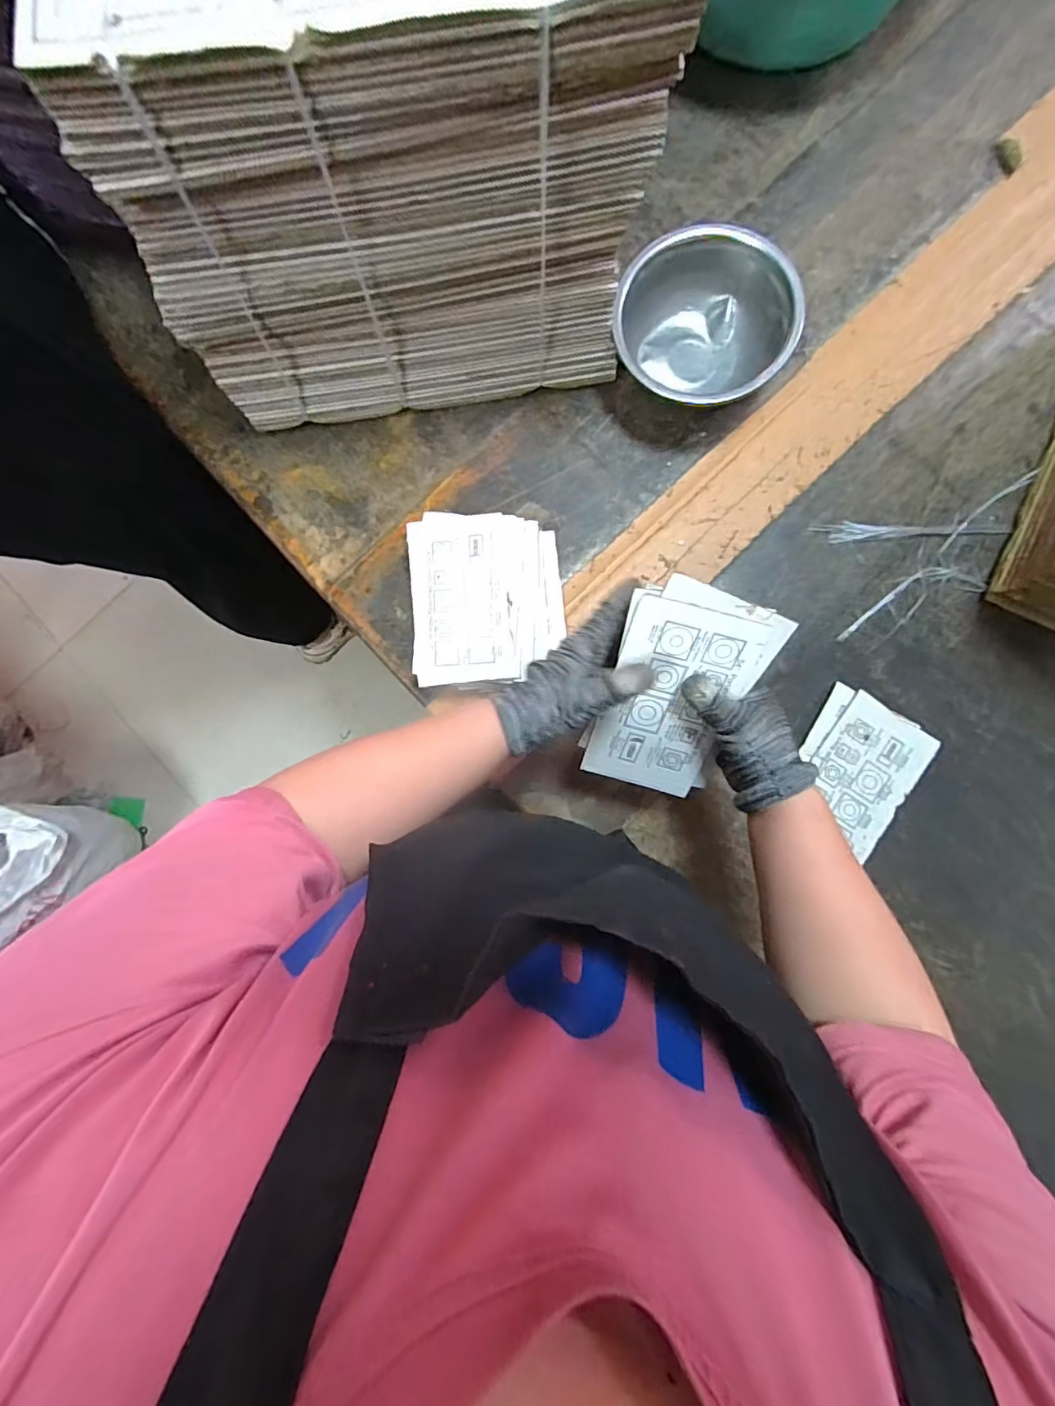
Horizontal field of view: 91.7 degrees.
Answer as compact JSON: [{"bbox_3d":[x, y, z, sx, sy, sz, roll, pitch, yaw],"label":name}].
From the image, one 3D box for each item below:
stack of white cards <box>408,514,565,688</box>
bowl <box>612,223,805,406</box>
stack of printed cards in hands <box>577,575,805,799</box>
[{"bbox_3d":[-0.039,-0.102,0.516,0.147,0.041,0.164,-3,84,2],"label":"stack of white cards"},{"bbox_3d":[0.171,-0.377,0.515,0.180,0.083,0.136,11,98,3],"label":"bowl"},{"bbox_3d":[0.113,-0.003,0.394,0.106,0.007,0.175,15,123,-1],"label":"stack of printed cards in hands"}]

